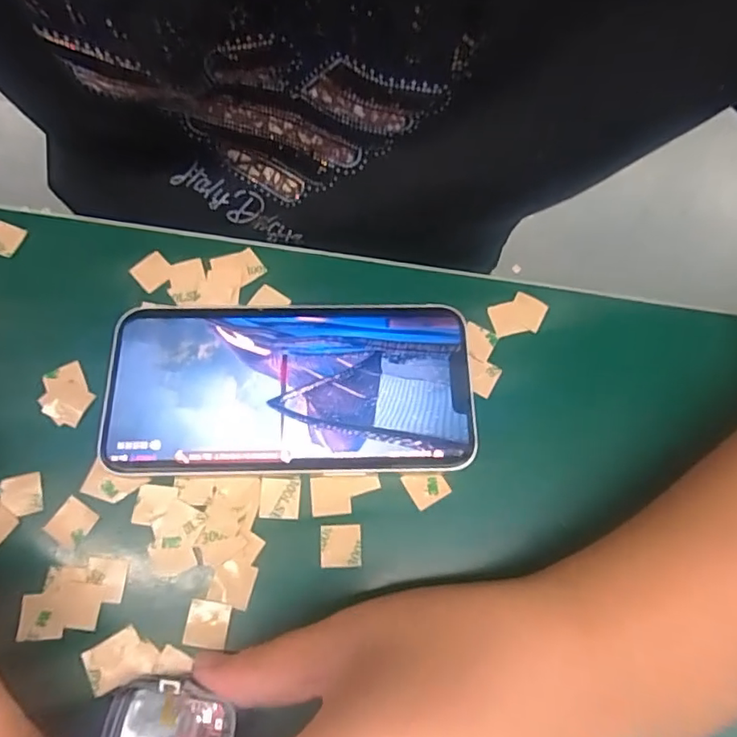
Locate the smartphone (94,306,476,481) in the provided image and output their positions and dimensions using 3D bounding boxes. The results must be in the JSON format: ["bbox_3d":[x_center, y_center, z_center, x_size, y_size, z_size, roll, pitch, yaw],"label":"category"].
[{"bbox_3d":[-0.031,0.007,0.225,0.143,0.007,0.071,0,69,-1],"label":"smartphone"}]

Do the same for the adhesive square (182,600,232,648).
[{"bbox_3d":[-0.057,0.091,0.196,0.015,0.004,0.015,7,69,2],"label":"adhesive square"}]

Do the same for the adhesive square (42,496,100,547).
[{"bbox_3d":[-0.112,0.058,0.208,0.014,0.004,0.015,34,70,7],"label":"adhesive square"}]

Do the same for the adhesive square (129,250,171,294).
[{"bbox_3d":[-0.097,-0.043,0.246,0.015,0.004,0.015,44,75,9],"label":"adhesive square"}]

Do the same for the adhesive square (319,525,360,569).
[{"bbox_3d":[-0.011,0.066,0.207,0.015,0.004,0.015,-1,69,-1],"label":"adhesive square"}]

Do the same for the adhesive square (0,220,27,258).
[{"bbox_3d":[-0.165,-0.059,0.249,0.015,0.004,0.016,20,75,1],"label":"adhesive square"}]

